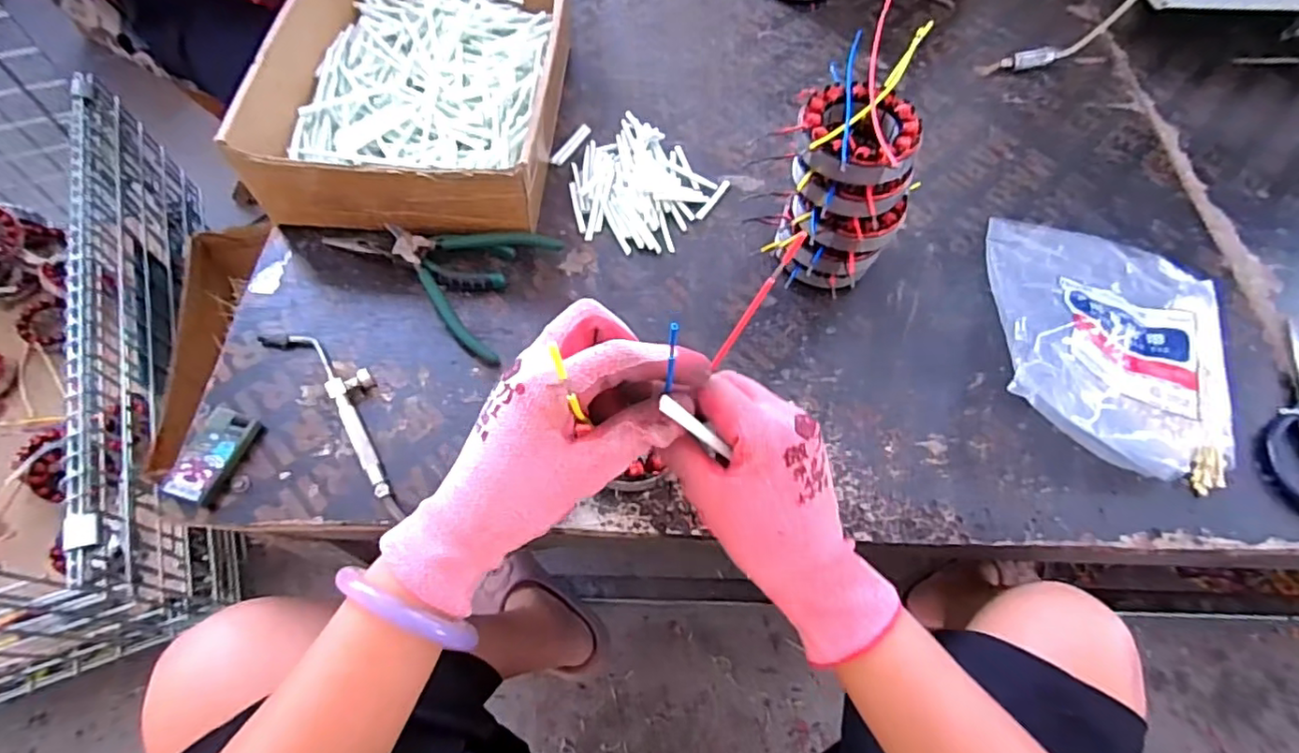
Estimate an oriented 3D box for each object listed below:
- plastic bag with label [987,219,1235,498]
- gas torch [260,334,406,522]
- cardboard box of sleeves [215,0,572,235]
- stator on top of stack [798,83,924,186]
[{"bbox_3d":[0.401,-0.043,0.515,0.202,0.057,0.254,18,62,6],"label":"plastic bag with label"},{"bbox_3d":[-0.225,0.021,0.456,0.045,0.014,0.191,-38,70,-21],"label":"gas torch"},{"bbox_3d":[-0.209,-0.285,0.582,0.235,0.080,0.330,5,61,-1],"label":"cardboard box of sleeves"},{"bbox_3d":[0.152,-0.177,0.439,0.084,0.028,0.081,2,61,-3],"label":"stator on top of stack"}]

